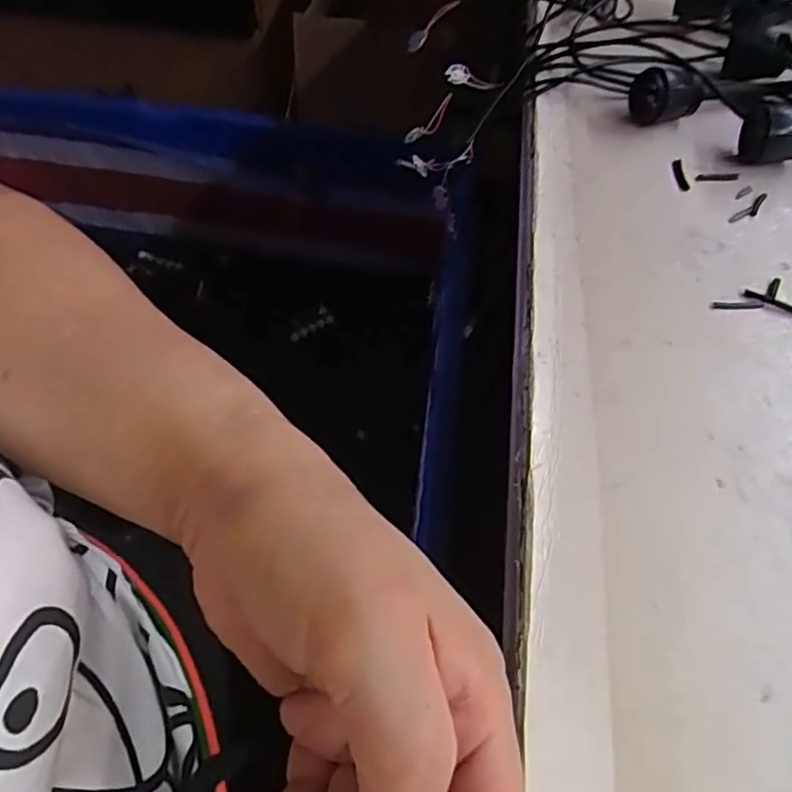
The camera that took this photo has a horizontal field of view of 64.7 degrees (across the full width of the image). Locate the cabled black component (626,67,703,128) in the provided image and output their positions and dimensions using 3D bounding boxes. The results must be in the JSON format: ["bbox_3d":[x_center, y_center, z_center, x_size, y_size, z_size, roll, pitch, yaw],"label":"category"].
[{"bbox_3d":[0.149,-0.168,0.347,0.034,0.026,0.027,-22,59,-15],"label":"cabled black component"}]

